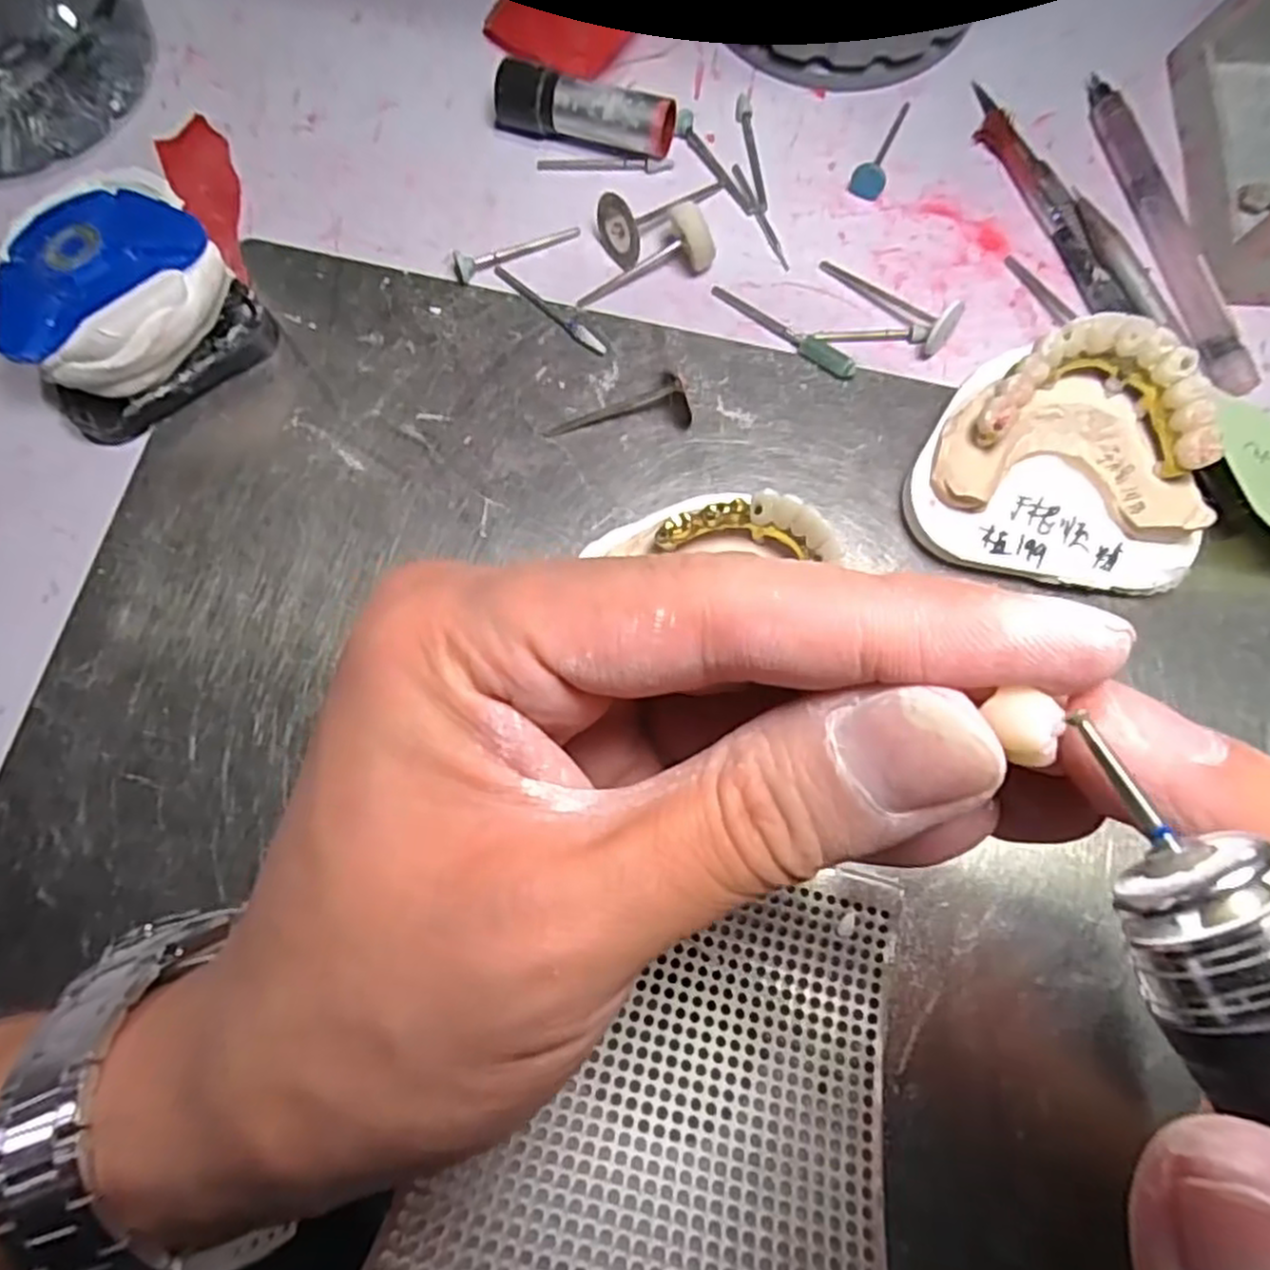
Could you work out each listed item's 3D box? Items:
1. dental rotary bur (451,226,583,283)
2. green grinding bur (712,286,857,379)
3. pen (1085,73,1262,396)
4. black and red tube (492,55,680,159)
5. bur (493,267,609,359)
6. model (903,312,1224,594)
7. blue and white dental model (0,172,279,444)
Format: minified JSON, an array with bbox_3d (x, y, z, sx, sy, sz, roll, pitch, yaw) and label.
[{"bbox_3d":[-0.040,-0.129,0.243,0.043,0.007,0.008,-28,78,-5],"label":"dental rotary bur"},{"bbox_3d":[0.047,-0.098,0.233,0.053,0.006,0.007,40,81,10],"label":"green grinding bur"},{"bbox_3d":[0.169,-0.131,0.235,0.010,0.006,0.118,-13,77,-2],"label":"pen"},{"bbox_3d":[-0.017,-0.172,0.245,0.059,0.020,0.016,16,77,5],"label":"black and red tube"},{"bbox_3d":[-0.027,-0.106,0.238,0.048,0.004,0.005,43,81,10],"label":"bur"},{"bbox_3d":[0.119,-0.048,0.204,0.076,0.037,0.060,7,77,3],"label":"model"},{"bbox_3d":[-0.159,-0.104,0.225,0.066,0.033,0.067,-37,79,-7],"label":"blue and white dental model"}]

